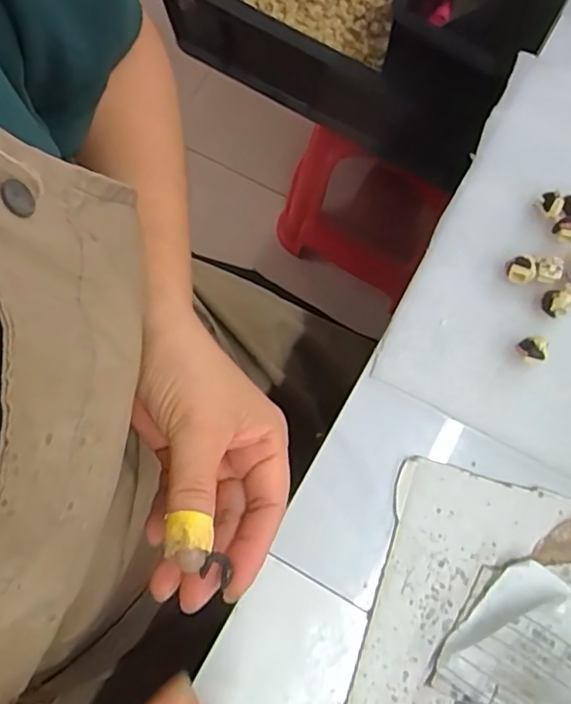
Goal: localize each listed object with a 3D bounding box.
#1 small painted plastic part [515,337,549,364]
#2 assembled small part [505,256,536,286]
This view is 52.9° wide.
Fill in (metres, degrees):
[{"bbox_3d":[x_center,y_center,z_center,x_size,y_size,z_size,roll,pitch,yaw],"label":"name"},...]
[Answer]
[{"bbox_3d":[0.138,0.000,0.322,0.012,0.018,0.016,-36,80,-9],"label":"small painted plastic part"},{"bbox_3d":[0.137,-0.048,0.335,0.016,0.013,0.014,26,77,5],"label":"assembled small part"}]

